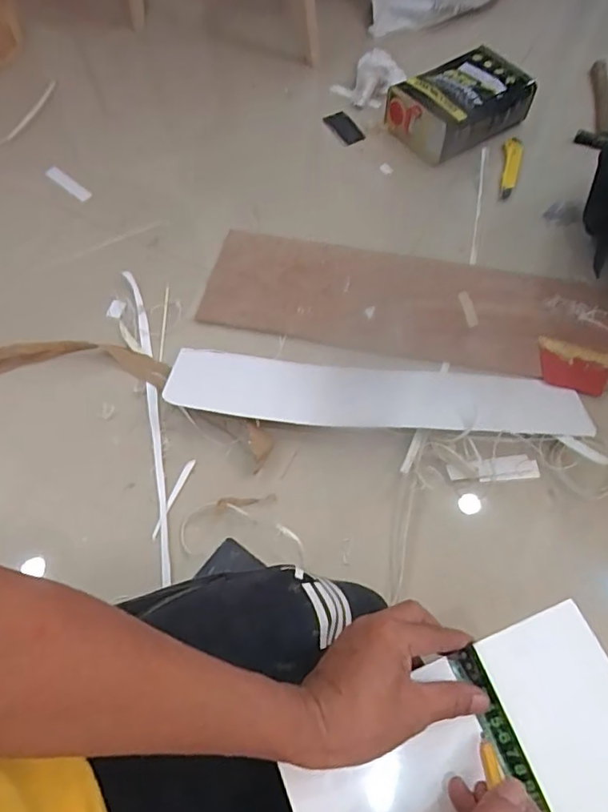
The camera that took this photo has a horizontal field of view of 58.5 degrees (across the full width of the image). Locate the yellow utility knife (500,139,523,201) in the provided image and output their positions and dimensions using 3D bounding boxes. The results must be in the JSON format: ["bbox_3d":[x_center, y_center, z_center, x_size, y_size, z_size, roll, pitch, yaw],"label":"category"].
[{"bbox_3d":[0.404,-0.470,1.059,0.038,0.016,0.165,14,63,9],"label":"yellow utility knife"}]

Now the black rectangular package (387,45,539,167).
[{"bbox_3d":[0.304,-0.595,1.077,0.245,0.095,0.167,-31,66,-14],"label":"black rectangular package"}]

